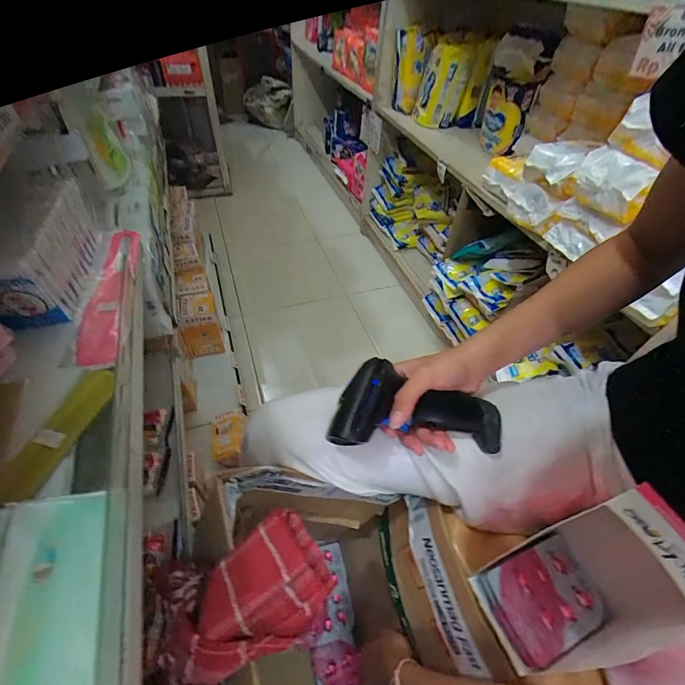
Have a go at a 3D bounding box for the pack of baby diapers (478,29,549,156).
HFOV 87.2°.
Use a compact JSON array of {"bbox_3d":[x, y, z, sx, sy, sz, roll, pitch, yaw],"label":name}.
[{"bbox_3d":[0.463,-0.683,1.000,0.125,0.263,0.092,16,48,10],"label":"pack of baby diapers"}]

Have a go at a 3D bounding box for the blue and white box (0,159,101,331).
[{"bbox_3d":[-0.319,-0.108,0.375,0.066,0.092,0.189,-8,48,-12],"label":"blue and white box"}]

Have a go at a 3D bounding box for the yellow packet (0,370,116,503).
[{"bbox_3d":[-0.226,0.070,0.288,0.037,0.006,0.115,12,47,7],"label":"yellow packet"}]

